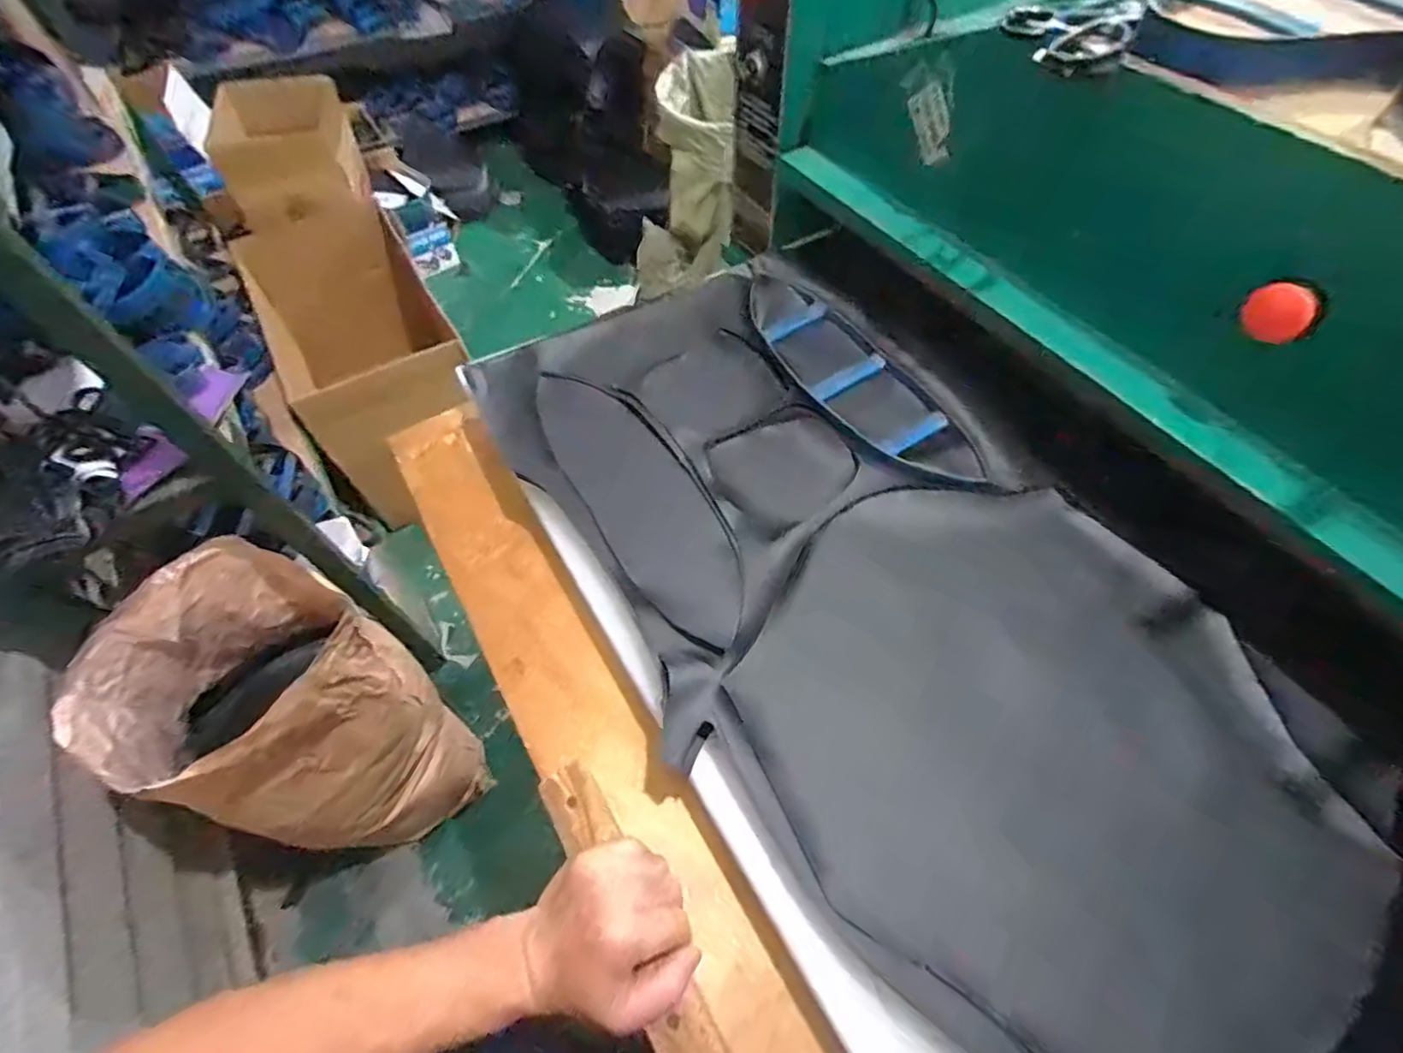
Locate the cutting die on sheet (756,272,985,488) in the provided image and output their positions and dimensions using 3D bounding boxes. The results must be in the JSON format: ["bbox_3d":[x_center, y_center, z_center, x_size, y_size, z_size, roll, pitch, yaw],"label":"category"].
[{"bbox_3d":[0.155,-0.156,0.647,0.117,0.018,0.343,-31,64,-18],"label":"cutting die on sheet"}]

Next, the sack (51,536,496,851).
[{"bbox_3d":[-0.680,0.365,1.121,0.322,0.721,0.339,29,63,16],"label":"sack"}]

